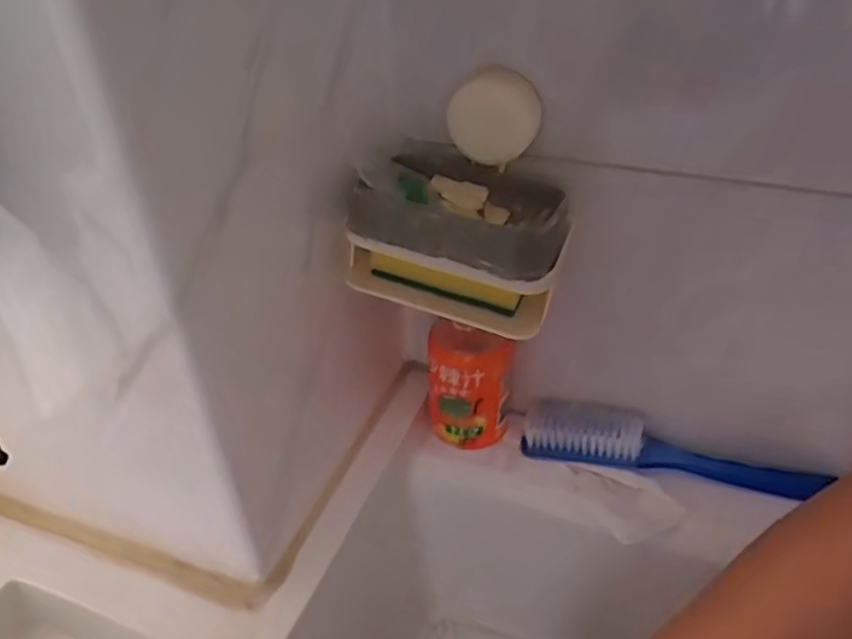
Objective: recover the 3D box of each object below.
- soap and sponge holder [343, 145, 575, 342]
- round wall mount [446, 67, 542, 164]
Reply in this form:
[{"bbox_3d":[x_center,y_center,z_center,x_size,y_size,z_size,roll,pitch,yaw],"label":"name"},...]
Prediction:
[{"bbox_3d":[0.022,-0.052,0.427,0.133,0.080,0.089,13,40,20],"label":"soap and sponge holder"},{"bbox_3d":[0.041,-0.123,0.410,0.054,0.054,0.014,1,37,5],"label":"round wall mount"}]

